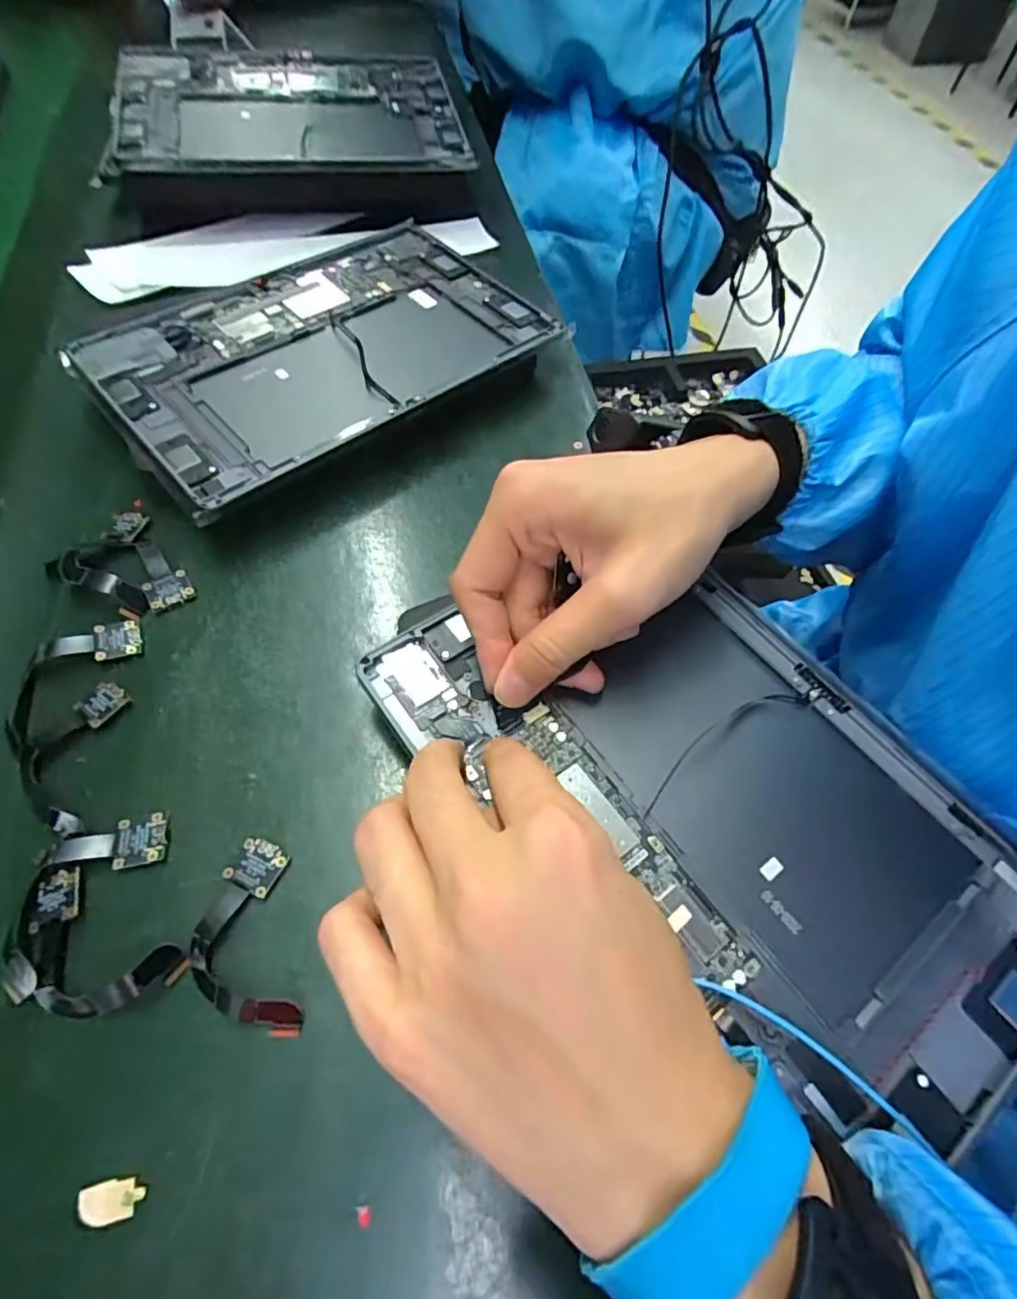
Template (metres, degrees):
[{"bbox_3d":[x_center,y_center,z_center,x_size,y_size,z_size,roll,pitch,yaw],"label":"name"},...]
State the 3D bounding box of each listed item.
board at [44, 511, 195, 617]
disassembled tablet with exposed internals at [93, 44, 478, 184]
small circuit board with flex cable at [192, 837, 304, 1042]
[{"bbox_3d":[-0.196,-0.043,0.297,0.070,0.014,0.050,40,67,19],"label":"board"},{"bbox_3d":[-0.174,-0.441,0.478,0.268,0.012,0.195,-5,65,-8],"label":"disassembled tablet with exposed internals"},{"bbox_3d":[-0.100,0.107,0.220,0.036,0.011,0.070,-13,62,-9],"label":"small circuit board with flex cable"}]

